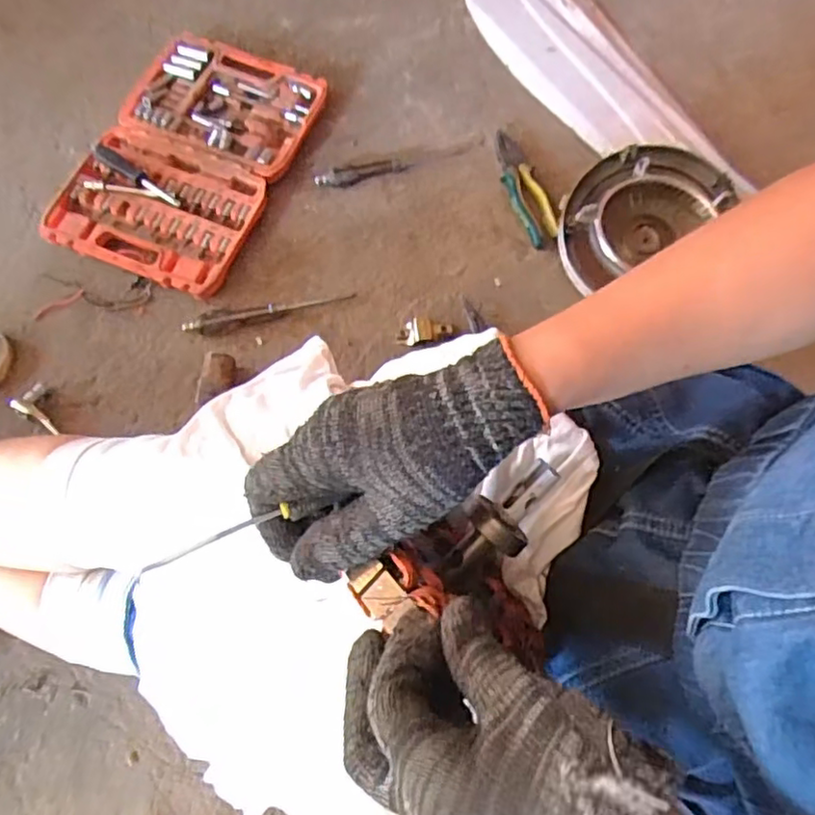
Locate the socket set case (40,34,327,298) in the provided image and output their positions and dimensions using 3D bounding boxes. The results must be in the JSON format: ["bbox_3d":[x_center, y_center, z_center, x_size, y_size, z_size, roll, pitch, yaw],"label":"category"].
[{"bbox_3d":[-0.285,-0.335,0.859,0.240,0.036,0.377,23,71,5],"label":"socket set case"}]

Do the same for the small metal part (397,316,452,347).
[{"bbox_3d":[0.021,-0.099,0.811,0.069,0.010,0.035,-12,72,-7],"label":"small metal part"}]

